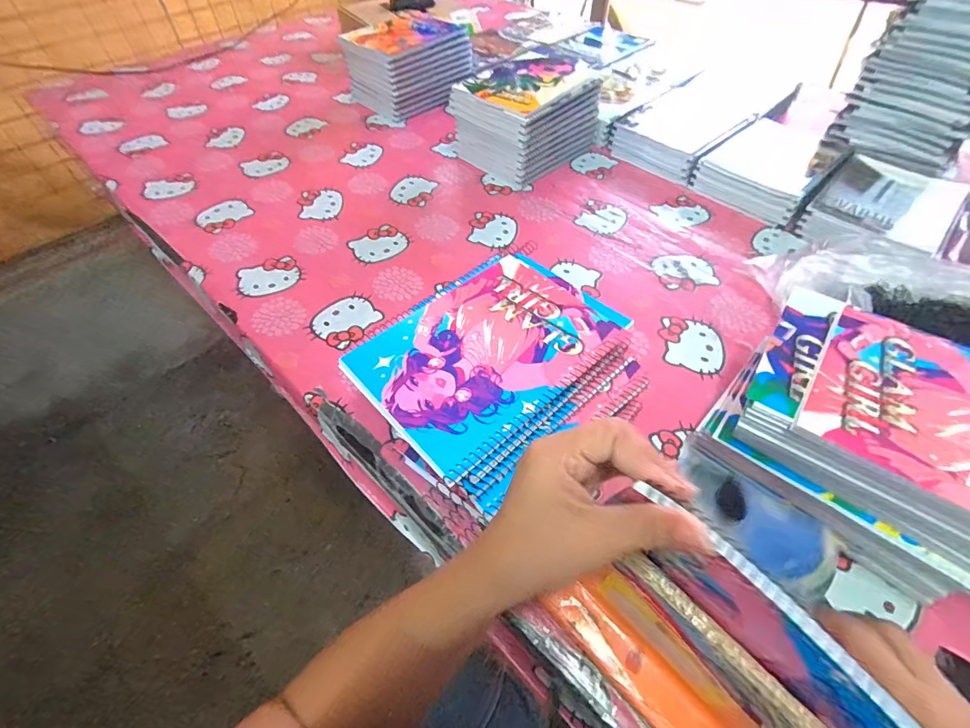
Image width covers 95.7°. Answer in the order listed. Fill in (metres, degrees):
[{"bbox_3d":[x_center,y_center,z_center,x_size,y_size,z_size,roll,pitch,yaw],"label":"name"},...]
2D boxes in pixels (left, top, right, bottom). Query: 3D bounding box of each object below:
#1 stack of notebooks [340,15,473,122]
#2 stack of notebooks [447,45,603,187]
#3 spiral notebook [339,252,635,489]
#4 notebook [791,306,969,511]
[{"bbox_3d":[-0.160,-0.608,0.889,0.194,0.131,0.175,-33,59,-23],"label":"stack of notebooks"},{"bbox_3d":[0.072,-0.412,0.736,0.209,0.121,0.155,-37,61,-25],"label":"stack of notebooks"},{"bbox_3d":[0.011,-0.018,0.387,0.229,0.017,0.156,-38,61,-25],"label":"spiral notebook"},{"bbox_3d":[0.344,0.042,0.309,0.194,0.010,0.148,31,59,22],"label":"notebook"}]

